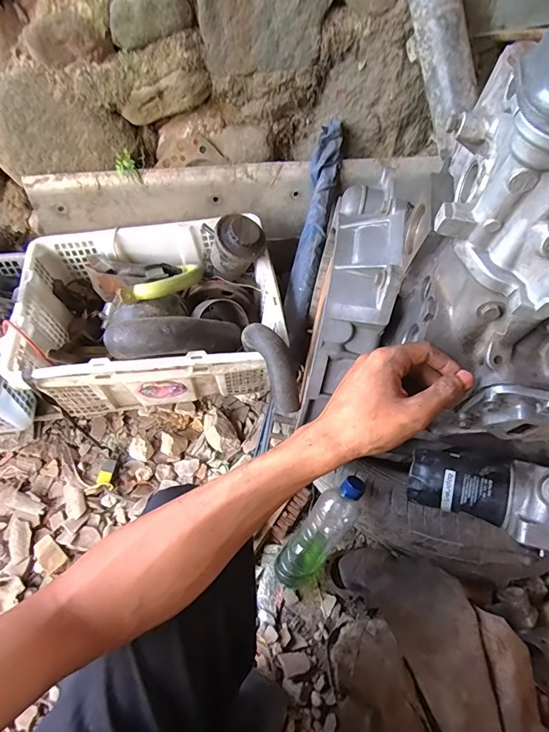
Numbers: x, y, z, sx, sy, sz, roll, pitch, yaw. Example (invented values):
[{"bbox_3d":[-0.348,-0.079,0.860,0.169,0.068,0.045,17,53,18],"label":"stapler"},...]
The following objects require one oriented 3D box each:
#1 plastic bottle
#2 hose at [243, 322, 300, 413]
[{"bbox_3d":[0.074,0.258,0.621,0.058,0.065,0.221,39,111,27],"label":"plastic bottle"},{"bbox_3d":[-0.001,-0.003,0.649,0.050,0.075,0.159,-26,83,-12],"label":"hose"}]

